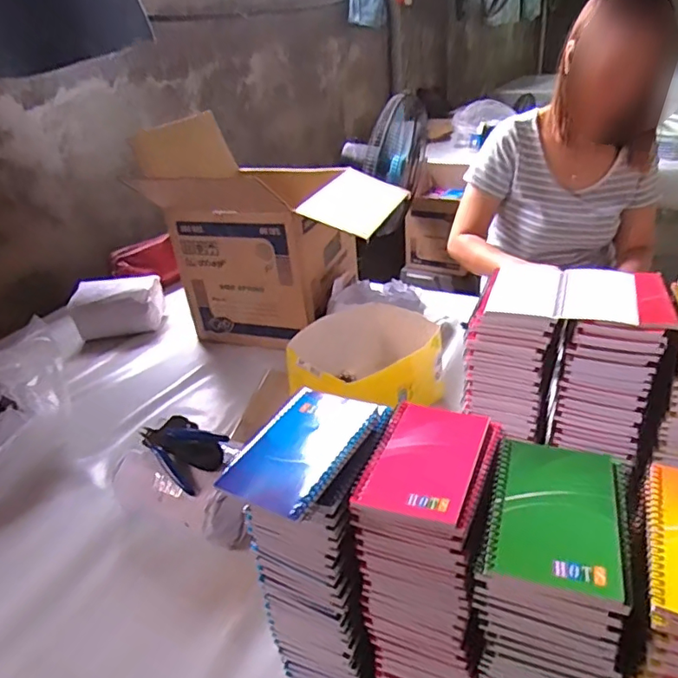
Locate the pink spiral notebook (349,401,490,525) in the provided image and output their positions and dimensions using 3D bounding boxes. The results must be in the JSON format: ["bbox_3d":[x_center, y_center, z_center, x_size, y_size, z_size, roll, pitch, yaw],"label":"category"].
[{"bbox_3d":[0.071,0.096,0.443,0.082,0.009,0.126,8,33,23],"label":"pink spiral notebook"}]

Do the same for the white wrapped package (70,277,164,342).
[{"bbox_3d":[-0.503,-0.075,1.231,0.184,0.109,0.099,-11,31,-7],"label":"white wrapped package"}]

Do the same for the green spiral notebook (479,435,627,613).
[{"bbox_3d":[0.156,0.125,0.391,0.087,0.017,0.128,7,33,22],"label":"green spiral notebook"}]

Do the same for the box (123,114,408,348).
[{"bbox_3d":[-0.122,-0.222,1.128,0.462,0.371,0.332,5,32,19],"label":"box"}]

